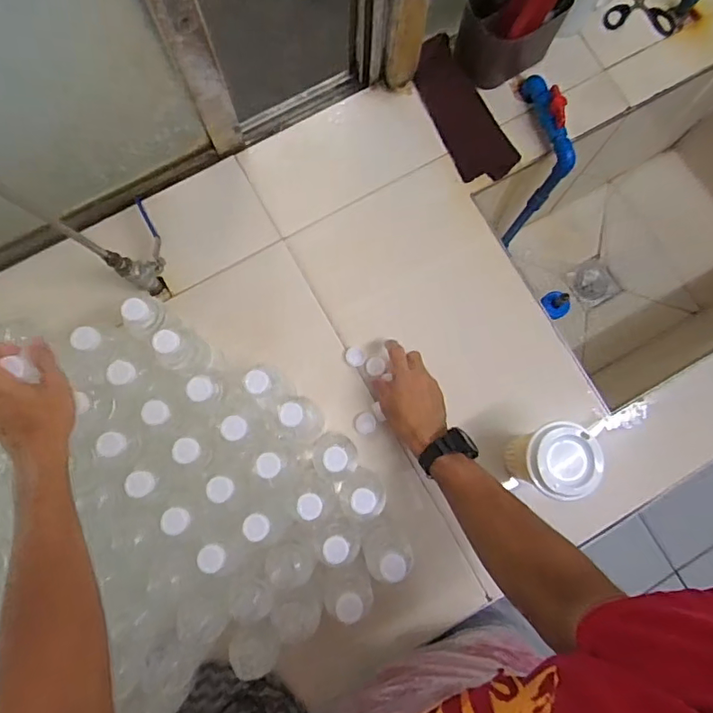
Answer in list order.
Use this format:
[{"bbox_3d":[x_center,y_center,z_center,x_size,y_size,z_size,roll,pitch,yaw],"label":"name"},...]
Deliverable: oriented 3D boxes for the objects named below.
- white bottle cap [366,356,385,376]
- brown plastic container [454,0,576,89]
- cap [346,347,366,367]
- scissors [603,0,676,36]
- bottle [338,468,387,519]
[{"bbox_3d":[0.028,0.014,0.746,0.027,0.007,0.028,-10,80,-3],"label":"white bottle cap"},{"bbox_3d":[0.232,-0.505,0.770,0.136,0.128,0.108,-38,83,-7],"label":"brown plastic container"},{"bbox_3d":[-0.001,0.000,0.753,0.028,0.006,0.029,0,80,-1],"label":"cap"},{"bbox_3d":[0.463,-0.576,0.856,0.109,0.019,0.113,-18,79,-10],"label":"scissors"},{"bbox_3d":[0.006,0.165,0.624,0.054,0.167,0.049,-44,83,-8],"label":"bottle"}]

